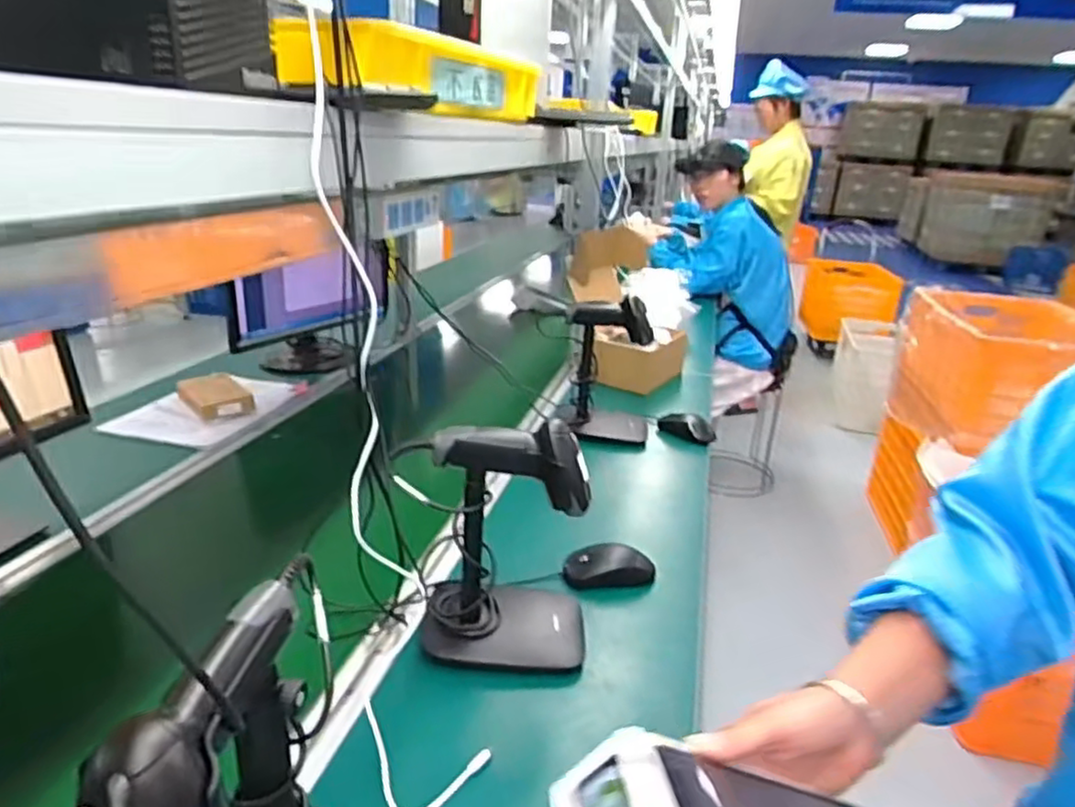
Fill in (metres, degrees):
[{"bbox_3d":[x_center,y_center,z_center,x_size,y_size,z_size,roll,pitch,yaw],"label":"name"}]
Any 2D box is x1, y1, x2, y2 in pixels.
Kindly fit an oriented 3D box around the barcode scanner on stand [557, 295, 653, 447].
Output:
[{"bbox_3d":[0.117,-0.053,1.207,0.174,0.254,0.093,7,22,7],"label":"barcode scanner on stand"}]

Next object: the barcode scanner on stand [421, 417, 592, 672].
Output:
[{"bbox_3d":[-0.026,0.135,0.678,0.155,0.236,0.088,3,22,-2],"label":"barcode scanner on stand"}]

